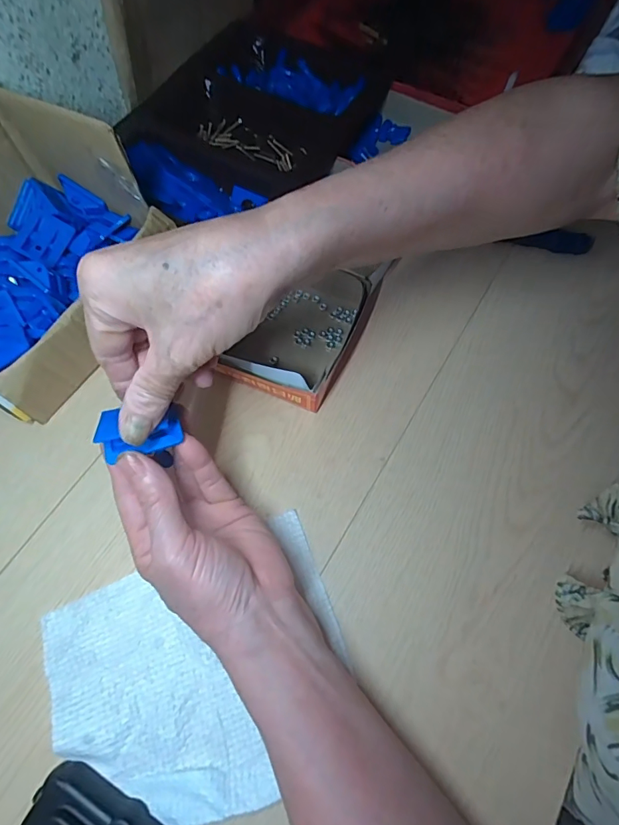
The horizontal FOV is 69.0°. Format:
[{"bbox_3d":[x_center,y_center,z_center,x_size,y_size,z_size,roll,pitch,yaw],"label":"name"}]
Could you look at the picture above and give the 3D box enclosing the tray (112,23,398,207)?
[{"bbox_3d":[-0.047,-0.323,0.483,0.205,0.047,0.226,26,70,9],"label":"tray"}]

